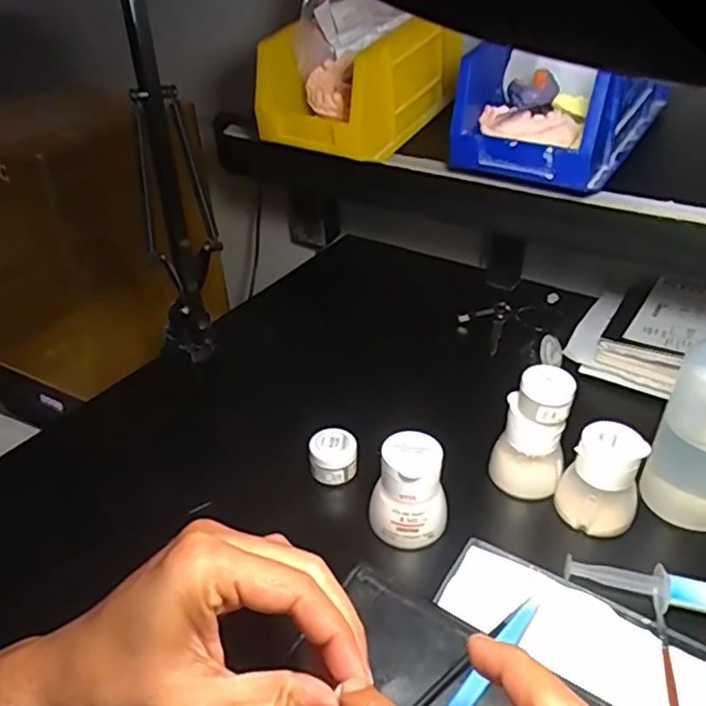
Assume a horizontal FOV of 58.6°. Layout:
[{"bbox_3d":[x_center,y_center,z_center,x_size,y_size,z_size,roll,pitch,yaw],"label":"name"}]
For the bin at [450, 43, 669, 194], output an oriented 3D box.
[{"bbox_3d":[0.154,-0.178,0.454,0.094,0.075,0.157,24,41,32],"label":"bin"}]

